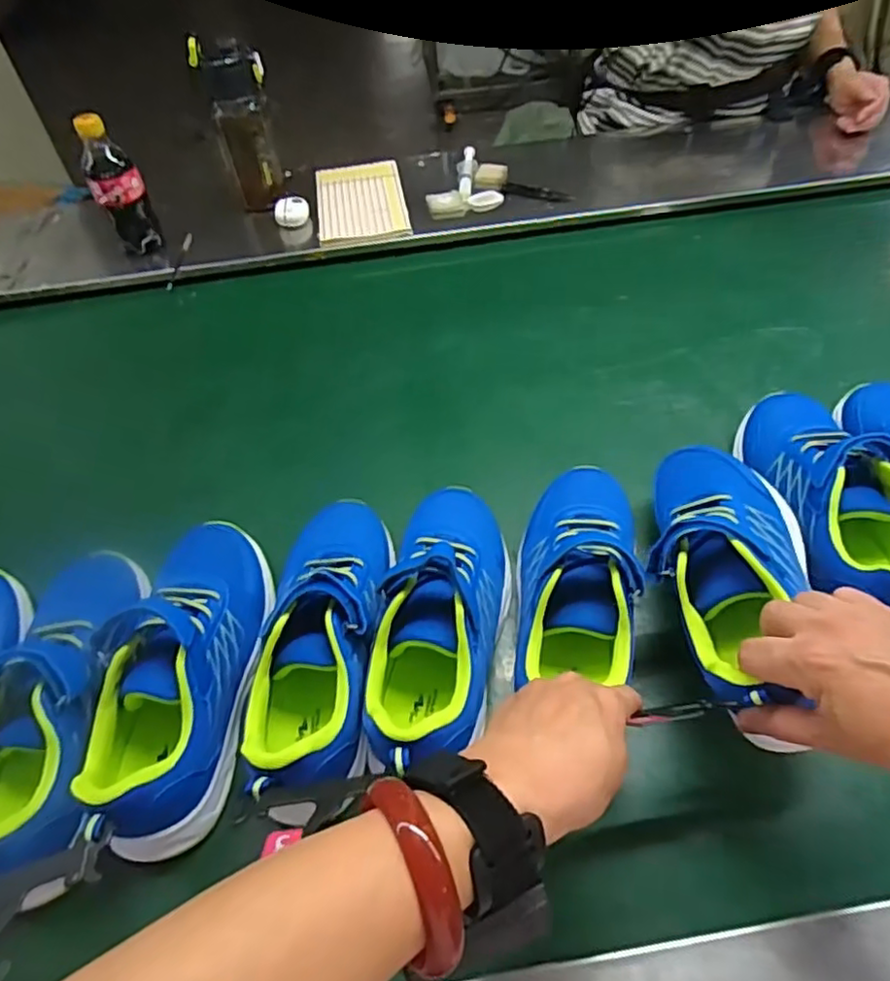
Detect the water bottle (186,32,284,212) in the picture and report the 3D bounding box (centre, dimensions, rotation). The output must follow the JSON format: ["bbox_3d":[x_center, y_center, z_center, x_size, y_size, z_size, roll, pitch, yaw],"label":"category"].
[{"bbox_3d":[-0.267,-0.489,0.852,0.084,0.186,0.069,-22,53,-11],"label":"water bottle"}]

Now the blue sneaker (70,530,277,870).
[{"bbox_3d":[-0.189,0.117,0.448,0.080,0.084,0.233,-1,52,5],"label":"blue sneaker"}]

